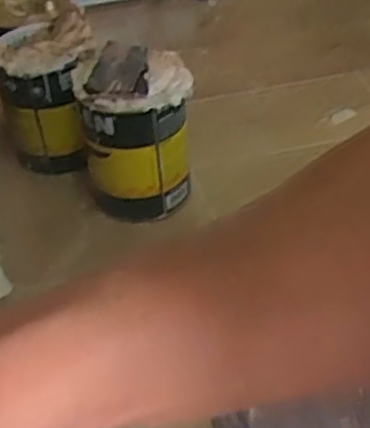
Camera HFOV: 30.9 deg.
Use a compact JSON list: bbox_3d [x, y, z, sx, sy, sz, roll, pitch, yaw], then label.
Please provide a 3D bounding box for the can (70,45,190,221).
[{"bbox_3d":[-0.071,-0.119,1.021,0.160,0.227,0.136,-11,42,-8],"label":"can"}]

